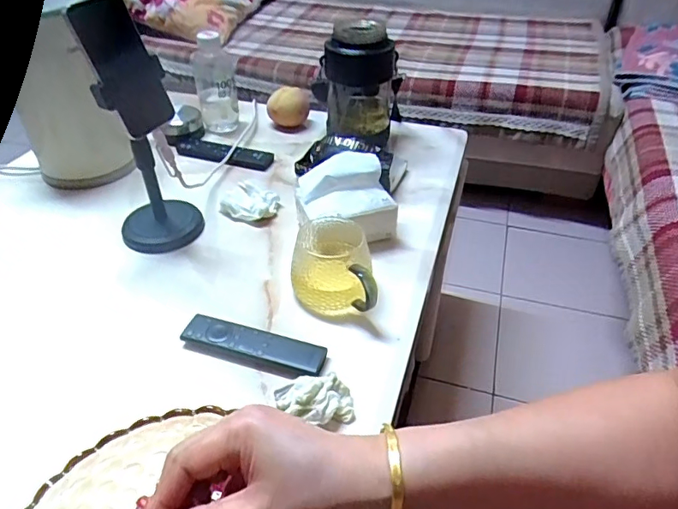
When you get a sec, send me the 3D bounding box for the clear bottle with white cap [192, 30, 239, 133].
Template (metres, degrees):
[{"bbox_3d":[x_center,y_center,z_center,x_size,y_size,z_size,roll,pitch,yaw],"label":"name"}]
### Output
[{"bbox_3d":[-0.221,-0.307,0.908,0.069,0.169,0.057,-10,40,-11],"label":"clear bottle with white cap"}]

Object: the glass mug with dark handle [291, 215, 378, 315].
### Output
[{"bbox_3d":[-0.009,0.014,0.597,0.091,0.070,0.113,-4,39,-4],"label":"glass mug with dark handle"}]

